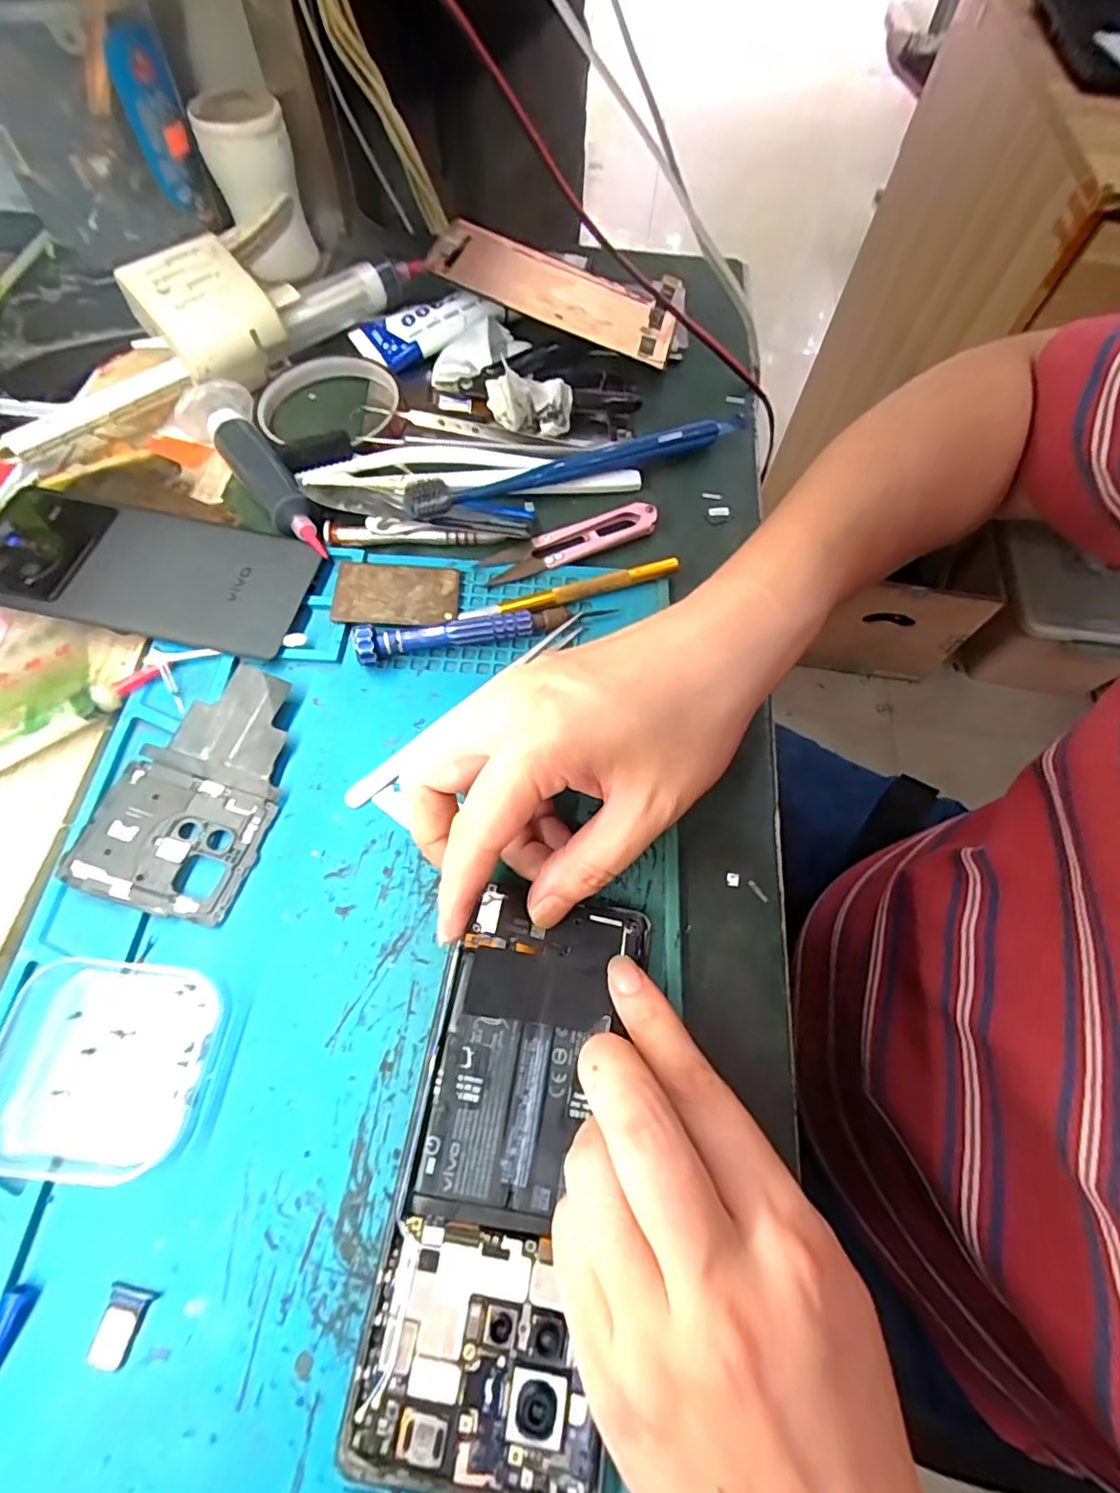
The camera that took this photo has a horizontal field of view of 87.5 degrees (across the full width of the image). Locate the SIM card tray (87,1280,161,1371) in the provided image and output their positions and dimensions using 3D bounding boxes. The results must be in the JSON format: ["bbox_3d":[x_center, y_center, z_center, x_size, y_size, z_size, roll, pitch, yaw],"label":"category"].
[{"bbox_3d":[-0.132,0.174,0.176,0.013,0.004,0.019,11,65,3],"label":"SIM card tray"}]

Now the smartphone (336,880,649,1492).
[{"bbox_3d":[-0.015,0.131,0.192,0.070,0.014,0.160,10,68,3],"label":"smartphone"}]

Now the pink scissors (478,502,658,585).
[{"bbox_3d":[0.007,-0.110,0.311,0.096,0.006,0.022,-19,67,-10],"label":"pink scissors"}]

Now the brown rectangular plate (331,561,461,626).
[{"bbox_3d":[-0.082,-0.077,0.294,0.060,0.005,0.036,1,65,-1],"label":"brown rectangular plate"}]

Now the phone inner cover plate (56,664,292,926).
[{"bbox_3d":[-0.151,0.015,0.247,0.064,0.012,0.104,13,65,5],"label":"phone inner cover plate"}]

